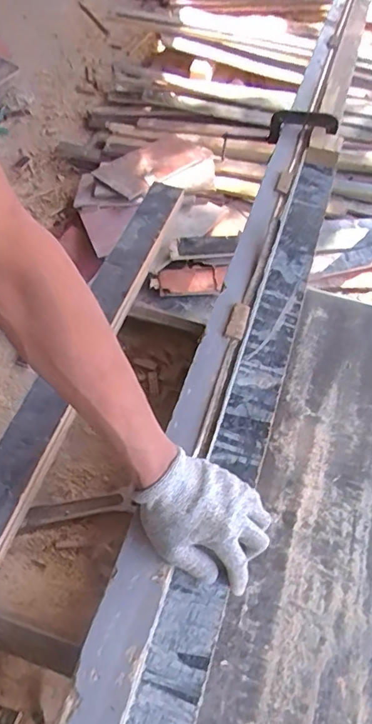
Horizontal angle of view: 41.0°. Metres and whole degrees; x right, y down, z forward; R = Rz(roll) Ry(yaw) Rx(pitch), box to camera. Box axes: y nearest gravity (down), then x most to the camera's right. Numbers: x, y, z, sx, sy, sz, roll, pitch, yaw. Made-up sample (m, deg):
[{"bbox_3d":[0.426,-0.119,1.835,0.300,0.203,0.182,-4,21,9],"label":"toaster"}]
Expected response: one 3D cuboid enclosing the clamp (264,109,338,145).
[{"bbox_3d":[0.239,-0.472,1.033,0.161,0.087,0.062,27,80,26],"label":"clamp"}]

